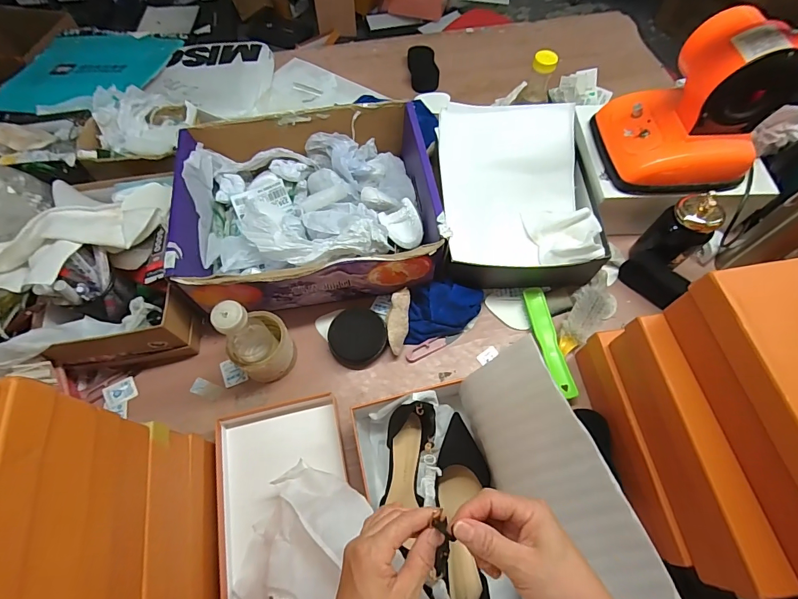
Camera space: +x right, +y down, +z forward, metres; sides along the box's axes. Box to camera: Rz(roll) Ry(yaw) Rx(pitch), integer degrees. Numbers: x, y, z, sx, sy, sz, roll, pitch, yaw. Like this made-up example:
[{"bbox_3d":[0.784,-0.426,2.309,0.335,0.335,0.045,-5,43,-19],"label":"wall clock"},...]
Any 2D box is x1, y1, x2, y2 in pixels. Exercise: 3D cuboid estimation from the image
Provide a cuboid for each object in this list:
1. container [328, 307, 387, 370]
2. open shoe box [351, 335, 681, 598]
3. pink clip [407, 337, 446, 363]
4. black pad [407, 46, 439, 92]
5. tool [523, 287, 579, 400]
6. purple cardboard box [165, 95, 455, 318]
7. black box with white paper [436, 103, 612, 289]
[{"bbox_3d":[-0.068,0.061,0.654,0.087,0.028,0.091,0,64,0],"label":"container"},{"bbox_3d":[0.090,0.227,0.476,0.223,0.197,0.284,-20,66,-9],"label":"open shoe box"},{"bbox_3d":[0.044,0.081,0.662,0.072,0.006,0.021,-26,67,-12],"label":"pink clip"},{"bbox_3d":[0.058,-0.547,0.960,0.064,0.022,0.143,-6,64,-3],"label":"black pad"},{"bbox_3d":[0.241,0.063,0.650,0.036,0.014,0.187,-7,64,-4],"label":"tool"},{"bbox_3d":[-0.152,-0.164,0.689,0.399,0.119,0.332,-10,65,-5],"label":"purple cardboard box"},{"bbox_3d":[0.202,-0.187,0.718,0.255,0.108,0.315,-1,64,-1],"label":"black box with white paper"}]

